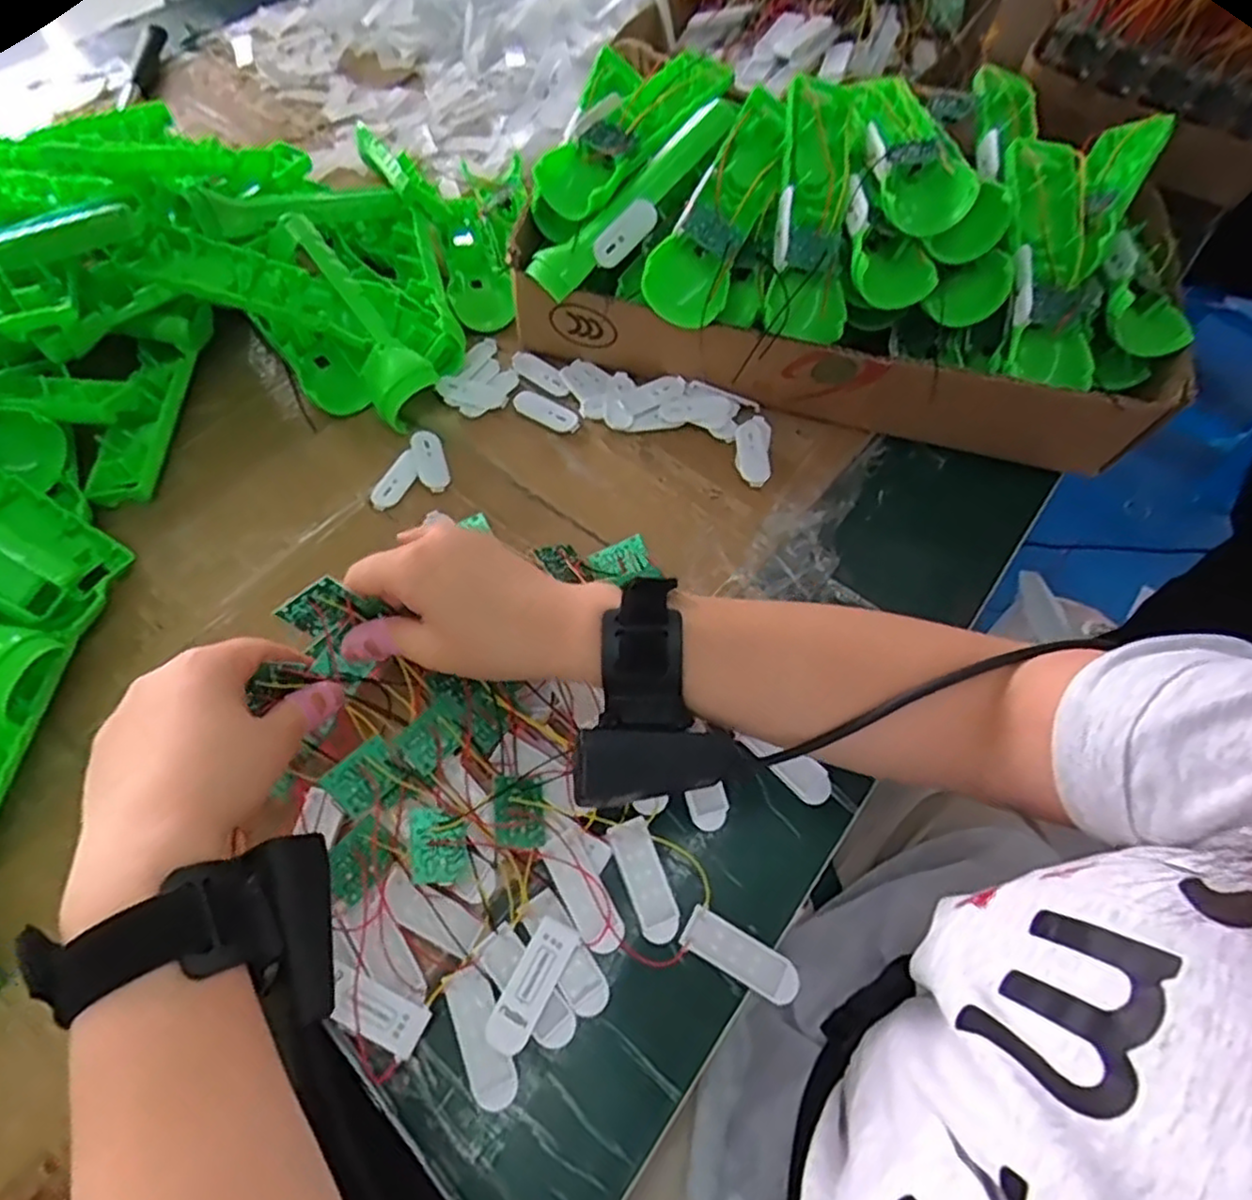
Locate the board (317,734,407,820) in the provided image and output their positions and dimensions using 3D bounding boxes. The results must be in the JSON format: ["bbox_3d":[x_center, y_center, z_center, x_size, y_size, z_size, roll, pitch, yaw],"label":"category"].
[{"bbox_3d":[-0.126,0.086,0.353,0.026,0.004,0.033,46,55,2],"label":"board"}]

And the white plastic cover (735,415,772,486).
[{"bbox_3d":[0.085,-0.101,0.489,0.023,0.005,0.056,5,61,2],"label":"white plastic cover"}]

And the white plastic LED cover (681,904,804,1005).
[{"bbox_3d":[0.056,0.170,0.349,0.058,0.004,0.021,27,64,14],"label":"white plastic LED cover"}]

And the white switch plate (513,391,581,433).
[{"bbox_3d":[-0.055,-0.129,0.500,0.050,0.005,0.018,31,65,16],"label":"white switch plate"}]

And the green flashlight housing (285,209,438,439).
[{"bbox_3d":[-0.186,-0.193,0.496,0.040,0.035,0.163,-33,83,-17],"label":"green flashlight housing"}]

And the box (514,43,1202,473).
[{"bbox_3d":[0.144,-0.246,0.501,0.404,0.133,0.265,12,61,6],"label":"box"}]

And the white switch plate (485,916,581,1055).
[{"bbox_3d":[-0.043,0.177,0.335,0.019,0.011,0.056,26,64,14],"label":"white switch plate"}]

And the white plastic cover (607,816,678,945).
[{"bbox_3d":[0.009,0.139,0.362,0.020,0.006,0.058,-17,62,-9],"label":"white plastic cover"}]

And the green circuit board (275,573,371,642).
[{"bbox_3d":[-0.146,0.006,0.352,0.034,0.030,0.004,-31,42,9],"label":"green circuit board"}]

